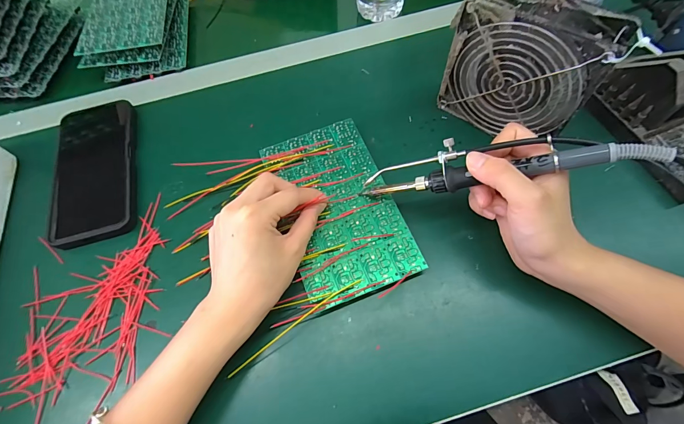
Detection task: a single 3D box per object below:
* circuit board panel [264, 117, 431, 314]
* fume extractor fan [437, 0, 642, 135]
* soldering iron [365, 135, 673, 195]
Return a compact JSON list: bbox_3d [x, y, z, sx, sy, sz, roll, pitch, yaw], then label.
[{"bbox_3d":[-0.005,-0.009,0.305,0.100,0.004,0.171,-20,66,-6],"label":"circuit board panel"},{"bbox_3d":[0.159,-0.124,0.298,0.125,0.124,0.044,34,72,17],"label":"fume extractor fan"},{"bbox_3d":[0.112,-0.038,0.248,0.199,0.022,0.031,-5,63,27],"label":"soldering iron"}]

